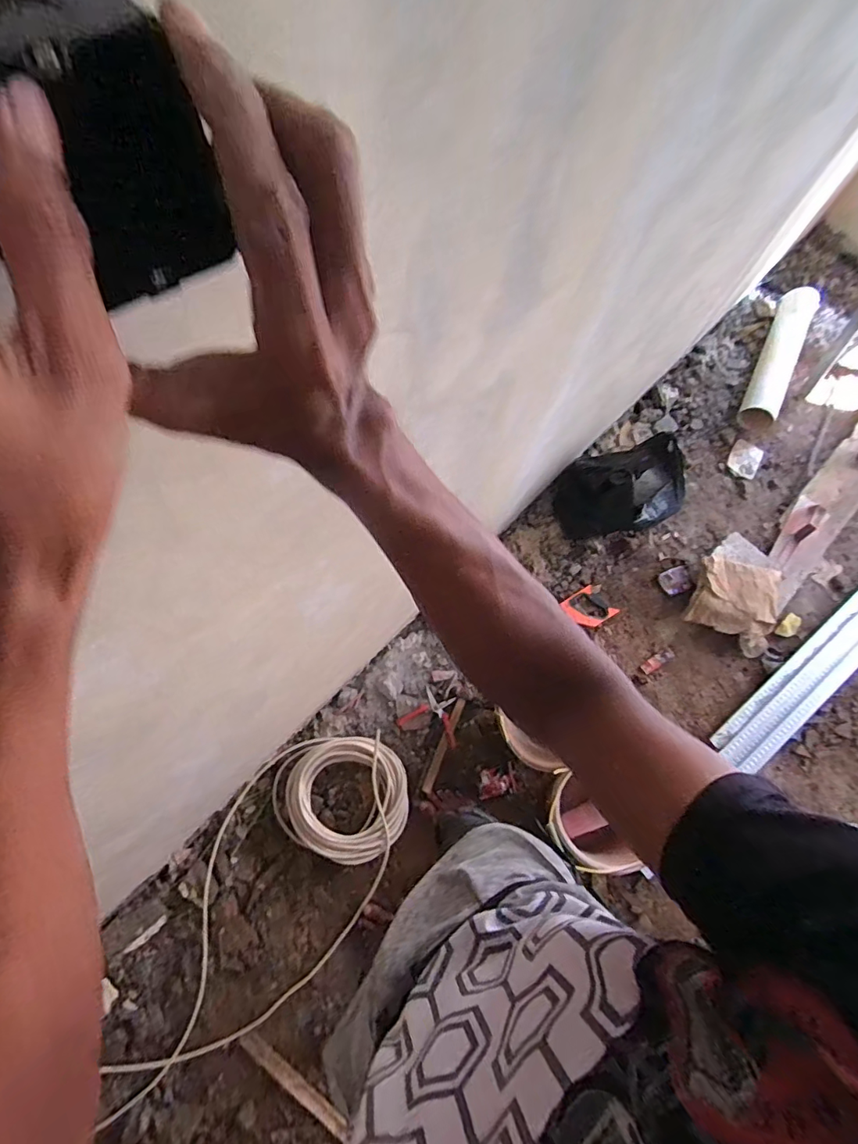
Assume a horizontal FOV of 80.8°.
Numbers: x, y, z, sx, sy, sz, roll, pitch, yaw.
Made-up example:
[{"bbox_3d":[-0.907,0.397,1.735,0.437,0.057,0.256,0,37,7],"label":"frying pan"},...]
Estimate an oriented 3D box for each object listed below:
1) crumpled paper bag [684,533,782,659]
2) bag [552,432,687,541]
[{"bbox_3d":[0.950,0.054,1.548,0.265,0.093,0.332,25,72,7],"label":"crumpled paper bag"},{"bbox_3d":[0.608,-0.234,1.493,0.409,0.290,0.240,-11,71,-6],"label":"bag"}]

